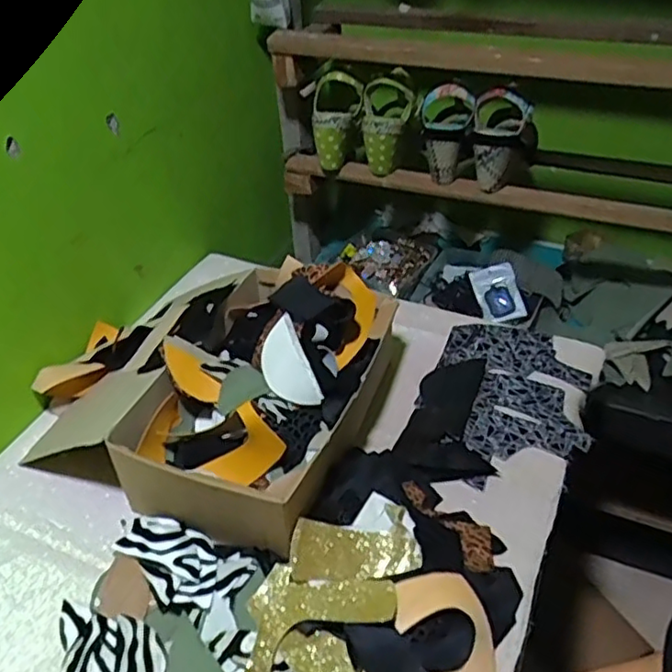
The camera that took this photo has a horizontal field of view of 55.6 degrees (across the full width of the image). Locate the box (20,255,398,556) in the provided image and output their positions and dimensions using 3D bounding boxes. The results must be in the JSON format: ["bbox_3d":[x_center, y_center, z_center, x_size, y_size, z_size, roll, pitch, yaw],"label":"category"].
[{"bbox_3d":[-0.139,0.044,0.745,0.349,0.131,0.324,14,42,18],"label":"box"}]

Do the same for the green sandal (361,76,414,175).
[{"bbox_3d":[0.080,-0.323,0.980,0.076,0.129,0.081,2,40,6],"label":"green sandal"}]

